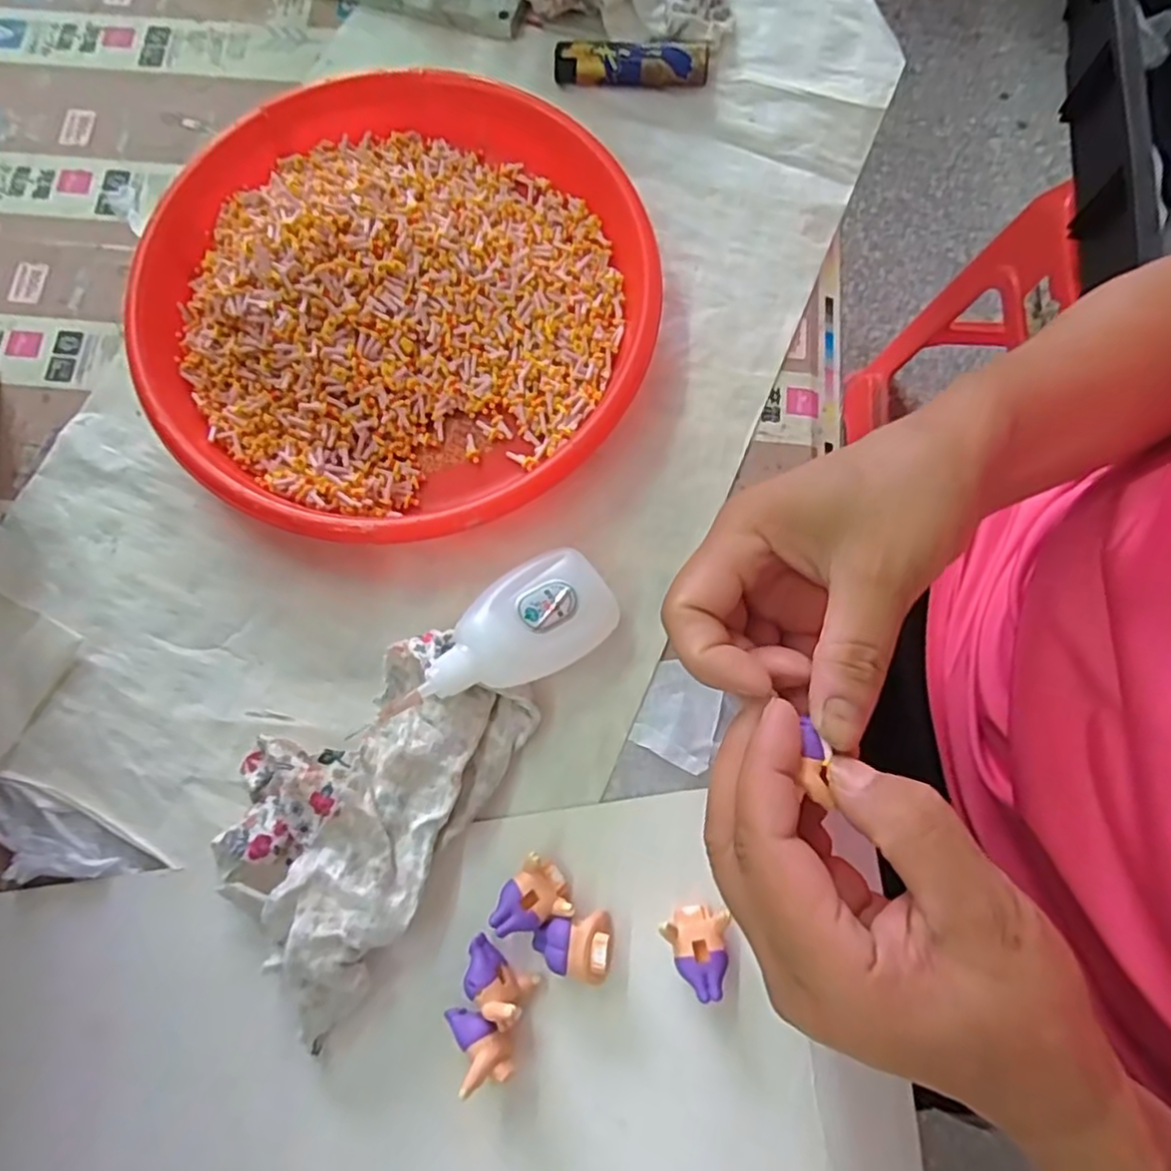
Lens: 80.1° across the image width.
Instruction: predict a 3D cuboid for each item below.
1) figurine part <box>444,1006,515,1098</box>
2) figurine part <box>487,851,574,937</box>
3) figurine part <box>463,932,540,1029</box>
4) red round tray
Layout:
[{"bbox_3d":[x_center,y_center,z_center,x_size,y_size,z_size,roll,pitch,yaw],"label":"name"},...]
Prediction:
[{"bbox_3d":[-0.038,0.168,0.255,0.018,0.022,0.027,-25,77,-5],"label":"figurine part"},{"bbox_3d":[-0.020,0.124,0.272,0.025,0.016,0.030,40,80,9],"label":"figurine part"},{"bbox_3d":[-0.034,0.148,0.261,0.028,0.022,0.017,36,79,9],"label":"figurine part"},{"bbox_3d":[-0.086,-0.132,0.323,0.228,0.042,0.227,0,76,0],"label":"red round tray"}]

